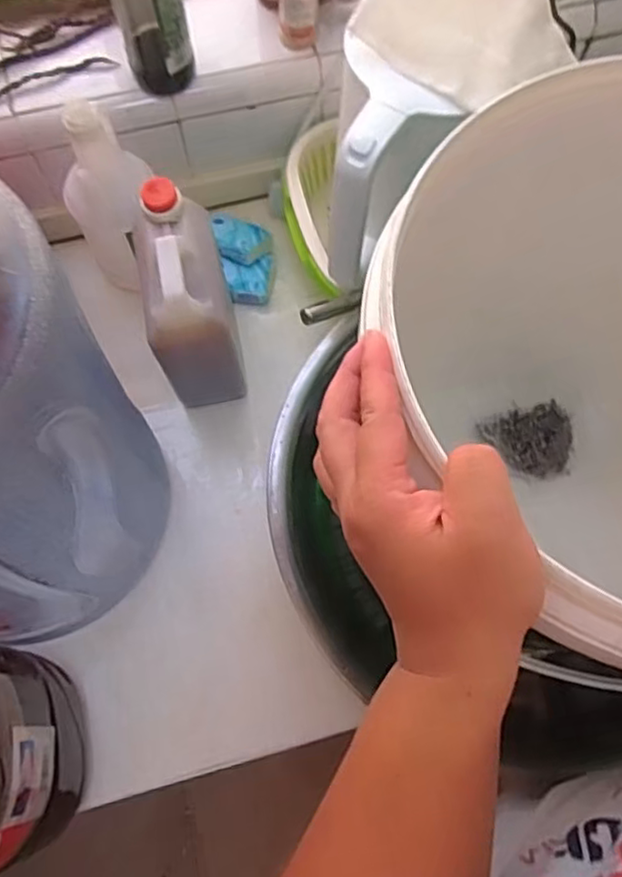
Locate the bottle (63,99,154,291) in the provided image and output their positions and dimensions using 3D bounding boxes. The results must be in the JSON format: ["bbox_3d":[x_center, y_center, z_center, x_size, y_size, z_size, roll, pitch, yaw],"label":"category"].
[{"bbox_3d":[-0.180,-0.231,0.624,0.071,0.192,0.077,0,69,-1],"label":"bottle"}]

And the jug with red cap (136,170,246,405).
[{"bbox_3d":[-0.106,-0.121,0.601,0.076,0.201,0.116,-10,70,-4],"label":"jug with red cap"}]

